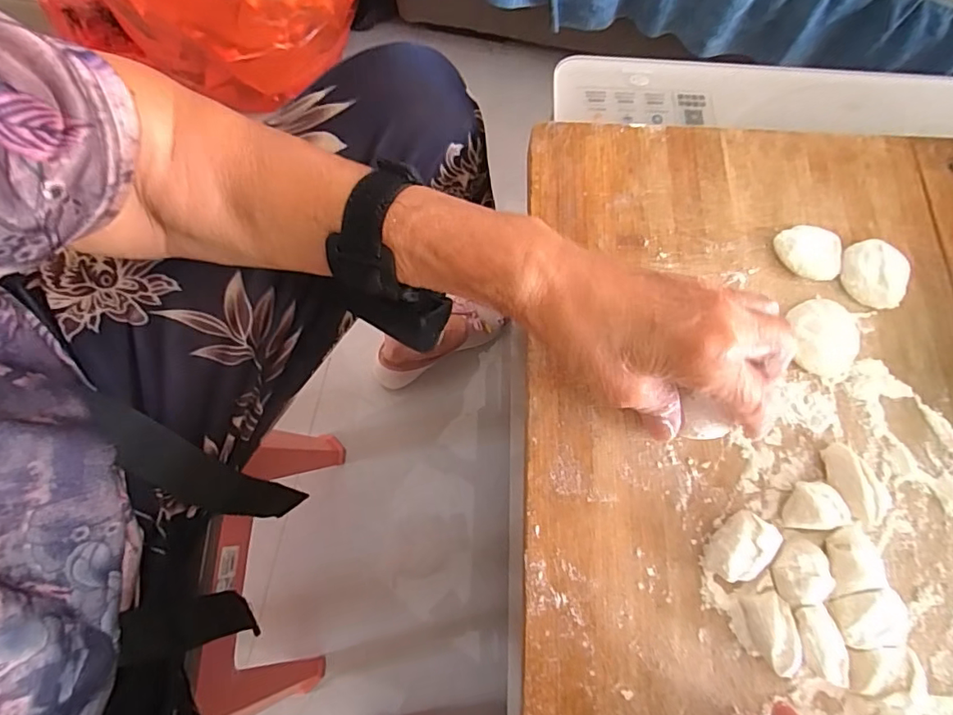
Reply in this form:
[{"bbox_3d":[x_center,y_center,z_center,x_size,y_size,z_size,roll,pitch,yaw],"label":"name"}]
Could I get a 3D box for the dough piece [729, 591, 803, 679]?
[{"bbox_3d":[0.139,0.131,0.245,0.024,0.017,0.033,-12,73,-6],"label":"dough piece"}]

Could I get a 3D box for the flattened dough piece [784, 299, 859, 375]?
[{"bbox_3d":[0.201,-0.012,0.295,0.042,0.009,0.045,0,72,-2],"label":"flattened dough piece"}]

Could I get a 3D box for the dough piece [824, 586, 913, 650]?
[{"bbox_3d":[0.191,0.126,0.249,0.037,0.017,0.024,-5,73,-4],"label":"dough piece"}]

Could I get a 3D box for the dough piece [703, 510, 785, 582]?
[{"bbox_3d":[0.132,0.095,0.256,0.025,0.015,0.035,40,75,10],"label":"dough piece"}]

